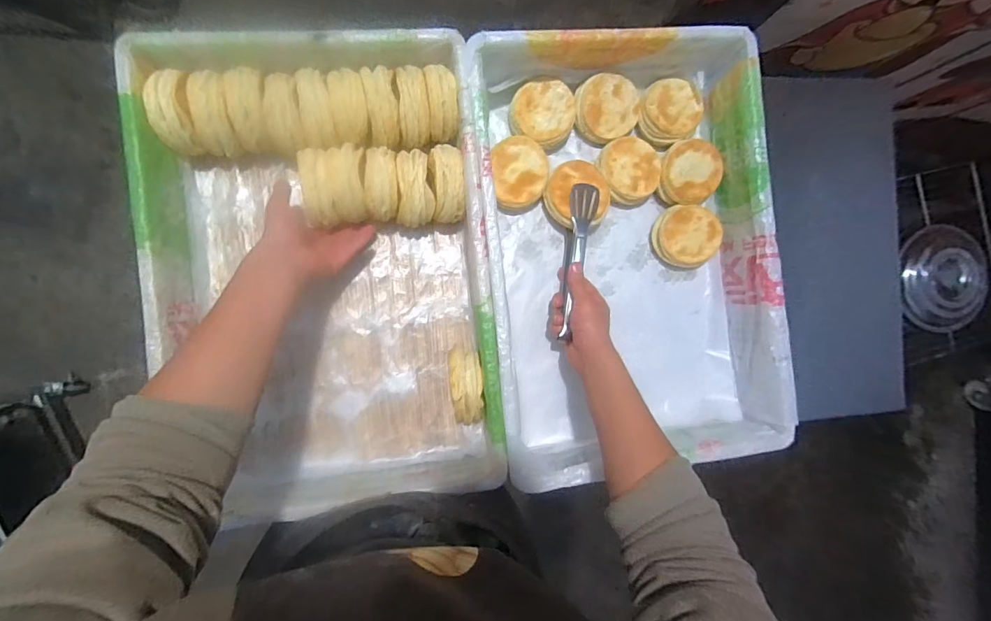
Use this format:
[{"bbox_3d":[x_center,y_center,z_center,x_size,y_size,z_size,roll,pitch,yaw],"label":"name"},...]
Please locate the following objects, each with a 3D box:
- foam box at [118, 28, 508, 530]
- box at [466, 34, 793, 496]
[{"bbox_3d":[-0.216,-0.041,0.600,0.412,0.159,0.579,-5,87,-9],"label":"foam box"},{"bbox_3d":[0.181,-0.077,0.654,0.404,0.157,0.576,-6,87,-9],"label":"box"}]

